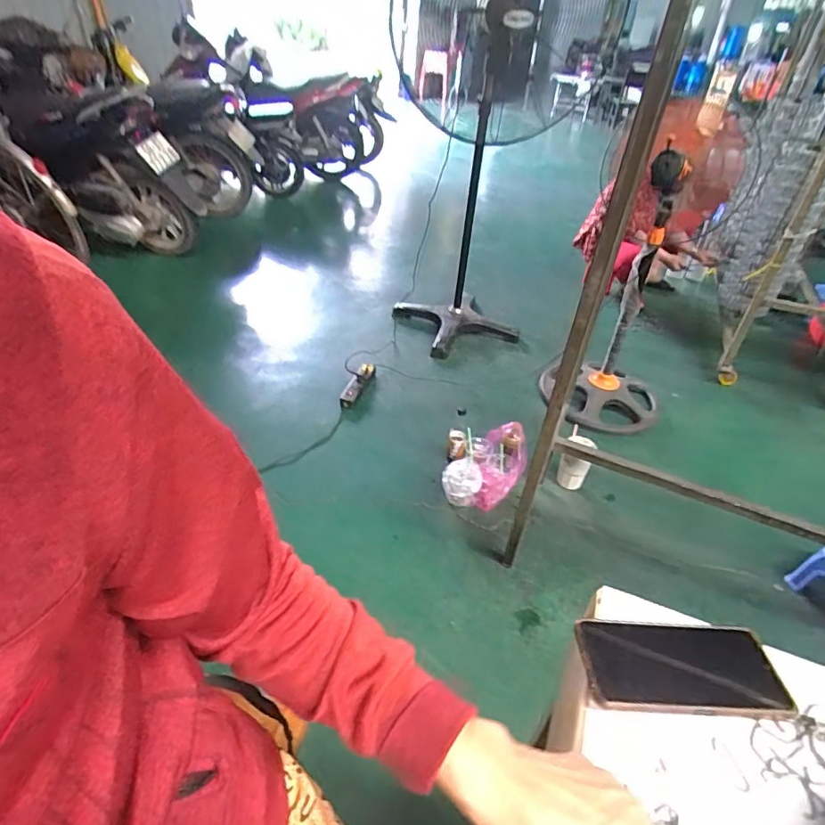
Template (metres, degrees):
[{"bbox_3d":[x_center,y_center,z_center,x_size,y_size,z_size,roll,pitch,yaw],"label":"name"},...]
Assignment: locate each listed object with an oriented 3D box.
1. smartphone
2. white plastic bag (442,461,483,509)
[{"bbox_3d":[0.230,0.217,0.448,0.166,0.014,0.077,2,37,-1],"label":"smartphone"},{"bbox_3d":[0.153,0.230,1.644,0.122,0.132,0.144,8,38,4],"label":"white plastic bag"}]

